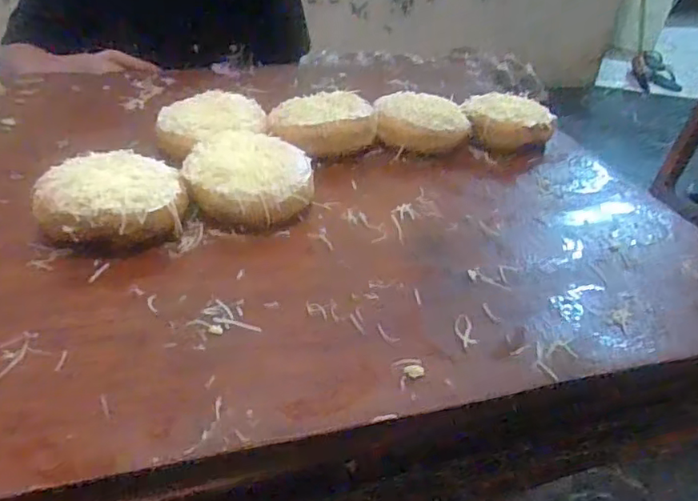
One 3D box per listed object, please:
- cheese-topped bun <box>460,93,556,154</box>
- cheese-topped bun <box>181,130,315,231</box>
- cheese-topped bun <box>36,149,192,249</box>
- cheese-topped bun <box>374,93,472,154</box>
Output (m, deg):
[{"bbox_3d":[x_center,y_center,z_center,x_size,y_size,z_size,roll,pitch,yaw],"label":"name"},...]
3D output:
[{"bbox_3d":[0.162,-0.130,0.605,0.095,0.036,0.079,15,36,14],"label":"cheese-topped bun"},{"bbox_3d":[-0.077,-0.054,0.460,0.095,0.039,0.098,-2,35,-11],"label":"cheese-topped bun"},{"bbox_3d":[-0.167,-0.036,0.417,0.099,0.043,0.096,-13,39,-25],"label":"cheese-topped bun"},{"bbox_3d":[0.072,-0.125,0.582,0.096,0.040,0.077,11,35,8],"label":"cheese-topped bun"}]

